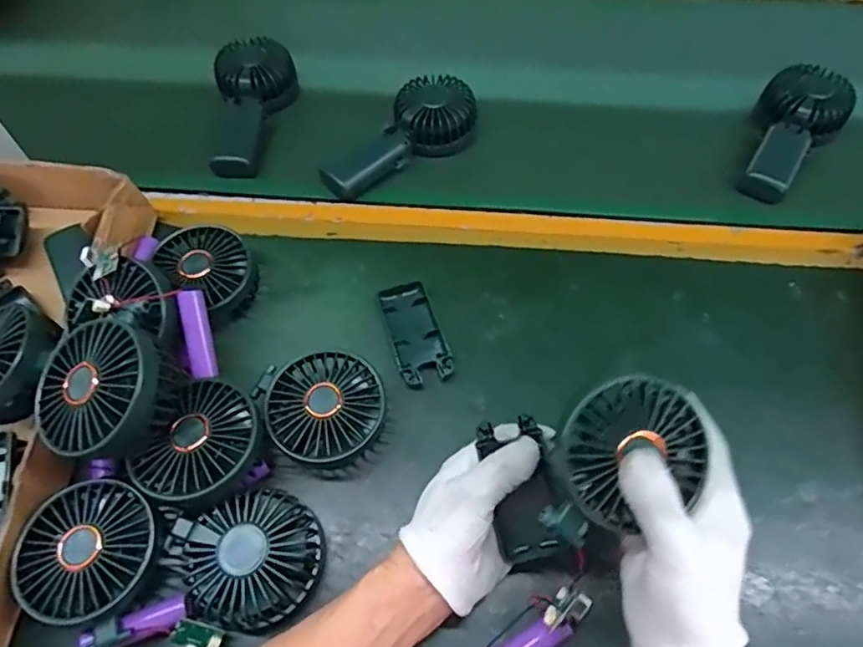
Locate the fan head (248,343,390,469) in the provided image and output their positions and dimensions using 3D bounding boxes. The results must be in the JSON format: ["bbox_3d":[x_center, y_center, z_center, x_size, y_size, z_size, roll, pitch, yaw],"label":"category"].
[{"bbox_3d":[-0.081,0.064,0.432,0.086,0.045,0.096,-29,62,-16],"label":"fan head"}]

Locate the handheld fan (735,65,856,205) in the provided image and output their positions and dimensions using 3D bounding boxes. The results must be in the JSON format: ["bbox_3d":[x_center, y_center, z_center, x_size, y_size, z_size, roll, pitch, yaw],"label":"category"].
[{"bbox_3d":[0.368,-0.204,0.585,0.082,0.043,0.164,37,66,21],"label":"handheld fan"}]

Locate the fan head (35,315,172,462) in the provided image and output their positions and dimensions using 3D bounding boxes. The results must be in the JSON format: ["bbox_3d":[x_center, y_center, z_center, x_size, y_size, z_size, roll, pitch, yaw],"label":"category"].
[{"bbox_3d":[-0.211,0.043,0.372,0.089,0.052,0.089,30,80,25],"label":"fan head"}]

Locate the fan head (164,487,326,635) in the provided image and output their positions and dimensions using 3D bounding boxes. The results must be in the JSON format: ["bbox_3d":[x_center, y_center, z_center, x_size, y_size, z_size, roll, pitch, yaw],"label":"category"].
[{"bbox_3d":[-0.124,0.154,0.380,0.095,0.047,0.087,25,62,16],"label":"fan head"}]

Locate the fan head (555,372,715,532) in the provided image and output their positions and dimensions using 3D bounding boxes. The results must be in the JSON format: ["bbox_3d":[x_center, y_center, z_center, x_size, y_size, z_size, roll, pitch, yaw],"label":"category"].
[{"bbox_3d":[0.112,0.072,0.329,0.081,0.034,0.081,0,94,-7],"label":"fan head"}]

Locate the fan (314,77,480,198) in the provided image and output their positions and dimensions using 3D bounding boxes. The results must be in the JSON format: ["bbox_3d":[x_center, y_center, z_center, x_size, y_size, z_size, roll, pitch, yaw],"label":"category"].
[{"bbox_3d":[-0.030,-0.195,0.584,0.078,0.043,0.179,39,66,22],"label":"fan"}]

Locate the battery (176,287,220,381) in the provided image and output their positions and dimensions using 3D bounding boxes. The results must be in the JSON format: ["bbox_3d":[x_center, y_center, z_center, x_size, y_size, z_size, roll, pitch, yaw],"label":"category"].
[{"bbox_3d":[-0.176,0.008,0.420,0.019,0.015,0.065,-11,93,-6],"label":"battery"}]

